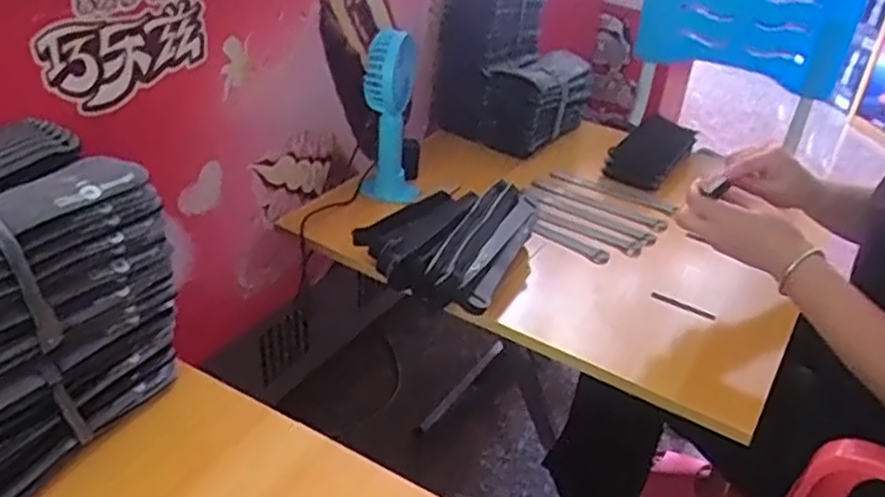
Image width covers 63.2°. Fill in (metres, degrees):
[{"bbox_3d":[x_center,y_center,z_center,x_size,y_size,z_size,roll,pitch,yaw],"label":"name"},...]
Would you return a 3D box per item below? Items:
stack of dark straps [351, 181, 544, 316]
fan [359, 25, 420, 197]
[{"bbox_3d":[0.005,-0.021,0.835,0.172,0.059,0.221,15,35,16],"label":"stack of dark straps"},{"bbox_3d":[-0.067,-0.164,0.937,0.074,0.228,0.079,-1,33,-8],"label":"fan"}]

